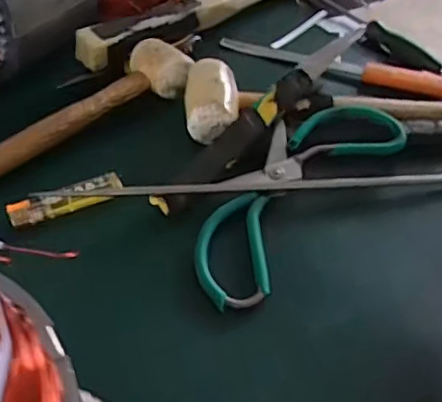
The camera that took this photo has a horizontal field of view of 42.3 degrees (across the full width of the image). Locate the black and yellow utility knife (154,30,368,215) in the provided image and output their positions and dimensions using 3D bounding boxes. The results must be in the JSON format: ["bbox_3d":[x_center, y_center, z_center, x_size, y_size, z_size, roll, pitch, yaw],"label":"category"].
[{"bbox_3d":[0.040,-0.068,0.485,0.041,0.023,0.248,36,65,25],"label":"black and yellow utility knife"}]

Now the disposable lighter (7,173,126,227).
[{"bbox_3d":[-0.119,-0.001,0.440,0.085,0.011,0.024,-16,51,-18],"label":"disposable lighter"}]

